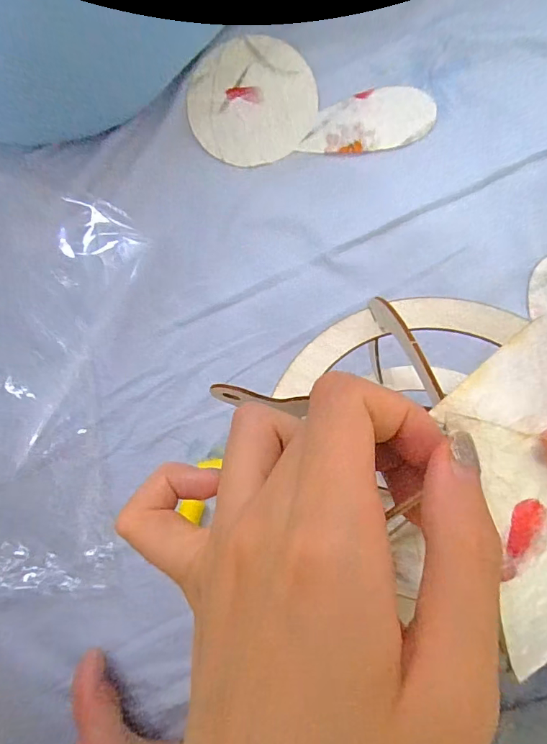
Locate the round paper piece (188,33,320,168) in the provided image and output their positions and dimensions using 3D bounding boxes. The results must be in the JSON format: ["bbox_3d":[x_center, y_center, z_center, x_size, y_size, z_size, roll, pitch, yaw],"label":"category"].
[{"bbox_3d":[-0.018,-0.228,0.376,0.106,0.004,0.105,0,89,3],"label":"round paper piece"}]

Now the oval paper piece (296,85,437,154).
[{"bbox_3d":[0.077,-0.209,0.371,0.108,0.006,0.056,-9,78,6],"label":"oval paper piece"}]

